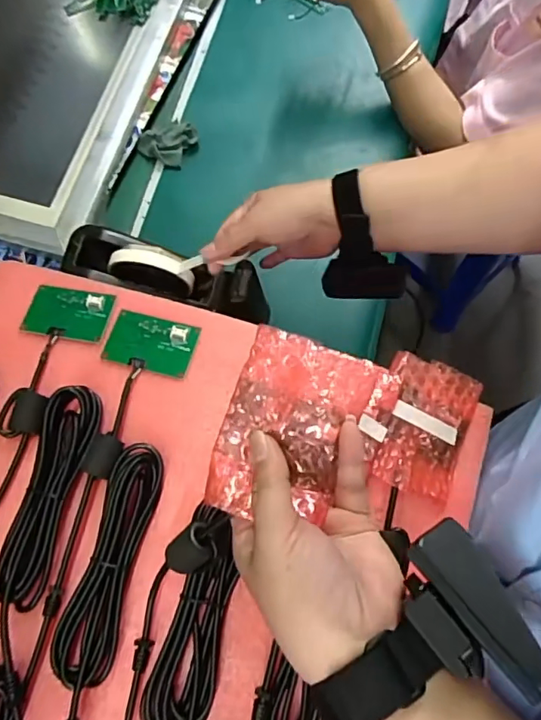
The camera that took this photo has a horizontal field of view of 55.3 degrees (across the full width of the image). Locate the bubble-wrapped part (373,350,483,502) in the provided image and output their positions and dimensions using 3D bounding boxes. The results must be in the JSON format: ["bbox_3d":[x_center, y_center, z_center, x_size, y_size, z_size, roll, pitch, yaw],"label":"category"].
[{"bbox_3d":[0.116,0.048,0.380,0.066,0.019,0.099,15,77,4],"label":"bubble-wrapped part"}]

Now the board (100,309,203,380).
[{"bbox_3d":[-0.093,-0.014,0.404,0.067,0.004,0.043,14,76,4],"label":"board"}]

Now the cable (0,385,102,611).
[{"bbox_3d":[-0.153,0.089,0.356,0.036,0.018,0.145,10,76,2],"label":"cable"}]

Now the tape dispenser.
[{"bbox_3d":[-0.099,-0.083,0.522,0.198,0.083,0.054,15,77,4],"label":"tape dispenser"}]

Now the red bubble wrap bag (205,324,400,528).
[{"bbox_3d":[0.016,0.040,0.281,0.083,0.014,0.098,19,94,5],"label":"red bubble wrap bag"}]

